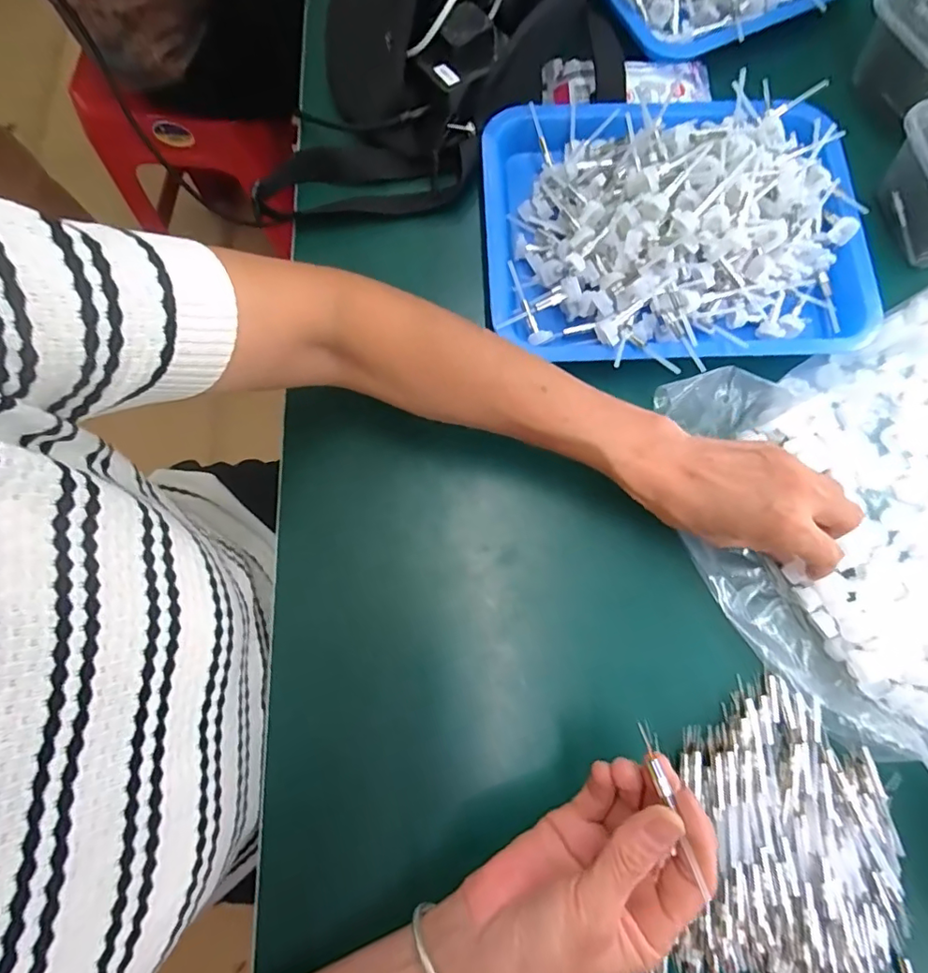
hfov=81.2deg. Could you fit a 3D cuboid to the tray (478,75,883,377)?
[{"bbox_3d":[0.156,-0.199,0.397,0.275,0.054,0.215,-2,77,0],"label":"tray"}]

